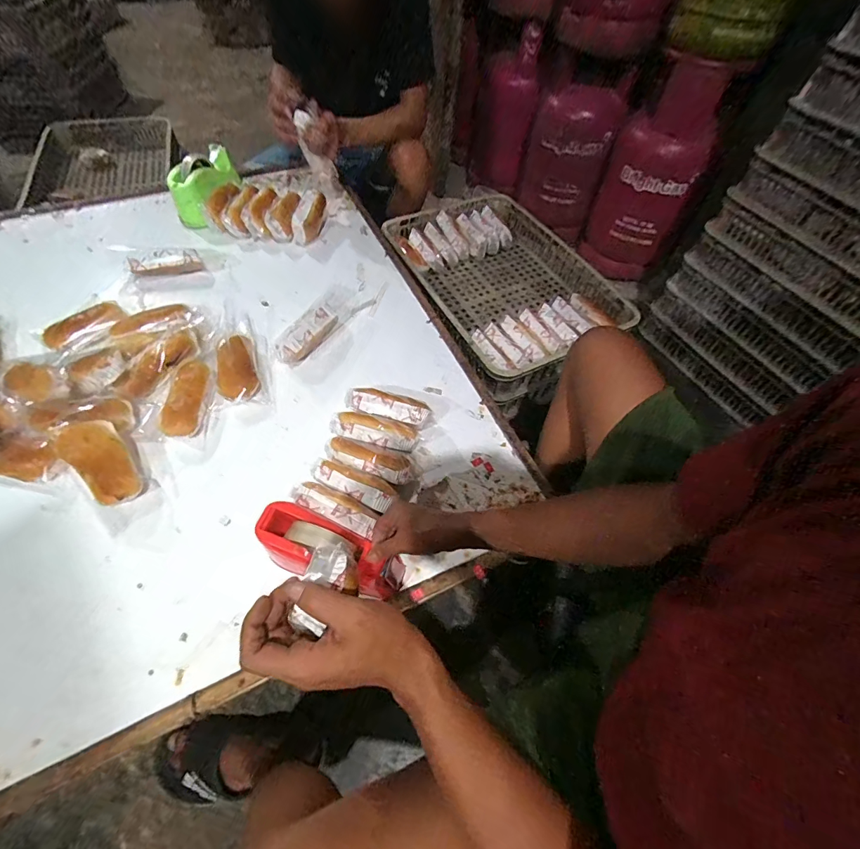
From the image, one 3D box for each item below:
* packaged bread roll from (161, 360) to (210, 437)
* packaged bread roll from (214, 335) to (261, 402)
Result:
[{"bbox_3d":[-0.418,-0.045,0.696,0.052,0.036,0.147,-3,58,-6],"label":"packaged bread roll"},{"bbox_3d":[-0.356,-0.103,0.735,0.069,0.035,0.131,-17,60,-14],"label":"packaged bread roll"}]

